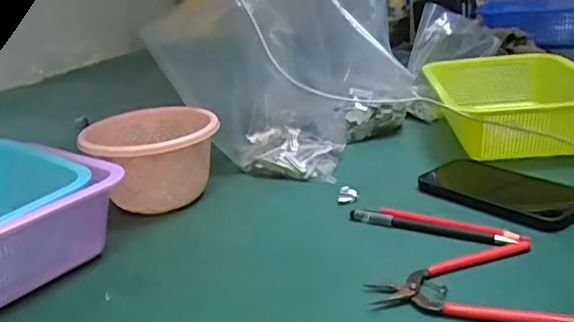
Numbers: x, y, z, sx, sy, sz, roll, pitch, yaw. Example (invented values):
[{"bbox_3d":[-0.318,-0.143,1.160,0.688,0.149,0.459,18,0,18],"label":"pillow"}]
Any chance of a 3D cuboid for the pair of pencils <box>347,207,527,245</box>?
[{"bbox_3d":[0.136,0.058,0.530,0.157,0.009,0.017,7,23,29],"label":"pair of pencils"}]

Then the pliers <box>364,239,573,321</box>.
[{"bbox_3d":[0.144,0.089,0.451,0.148,0.007,0.111,1,21,15],"label":"pliers"}]

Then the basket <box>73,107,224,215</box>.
[{"bbox_3d":[-0.147,0.002,0.649,0.142,0.090,0.151,-8,21,-9],"label":"basket"}]

